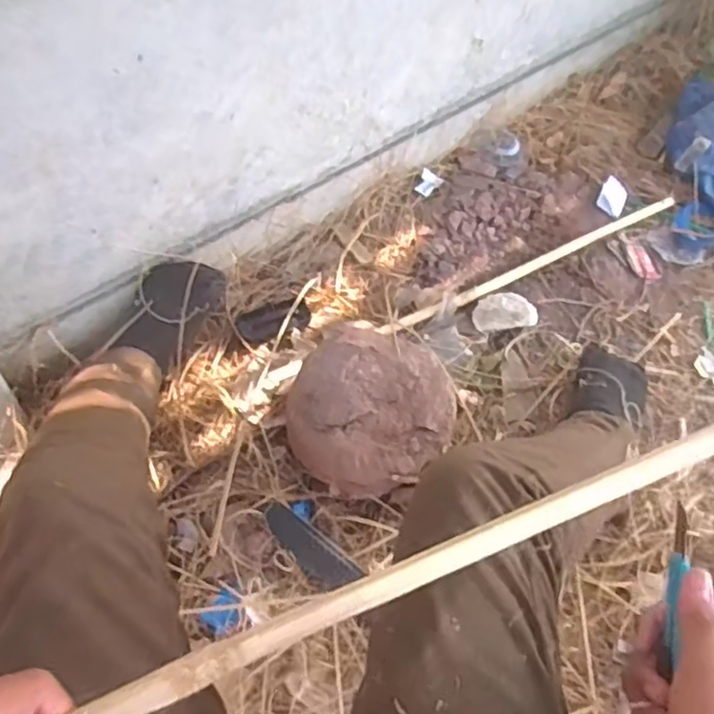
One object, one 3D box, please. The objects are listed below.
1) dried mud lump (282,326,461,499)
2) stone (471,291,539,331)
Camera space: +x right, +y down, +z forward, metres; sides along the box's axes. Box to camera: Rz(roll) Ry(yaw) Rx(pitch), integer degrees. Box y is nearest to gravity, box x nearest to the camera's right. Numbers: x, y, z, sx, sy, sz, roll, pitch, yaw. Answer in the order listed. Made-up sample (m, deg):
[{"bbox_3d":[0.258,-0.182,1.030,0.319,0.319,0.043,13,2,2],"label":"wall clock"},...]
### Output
[{"bbox_3d":[0.018,0.072,0.922,0.206,0.105,0.200,8,55,2],"label":"dried mud lump"},{"bbox_3d":[0.230,-0.071,1.097,0.102,0.035,0.074,-5,55,-8],"label":"stone"}]

